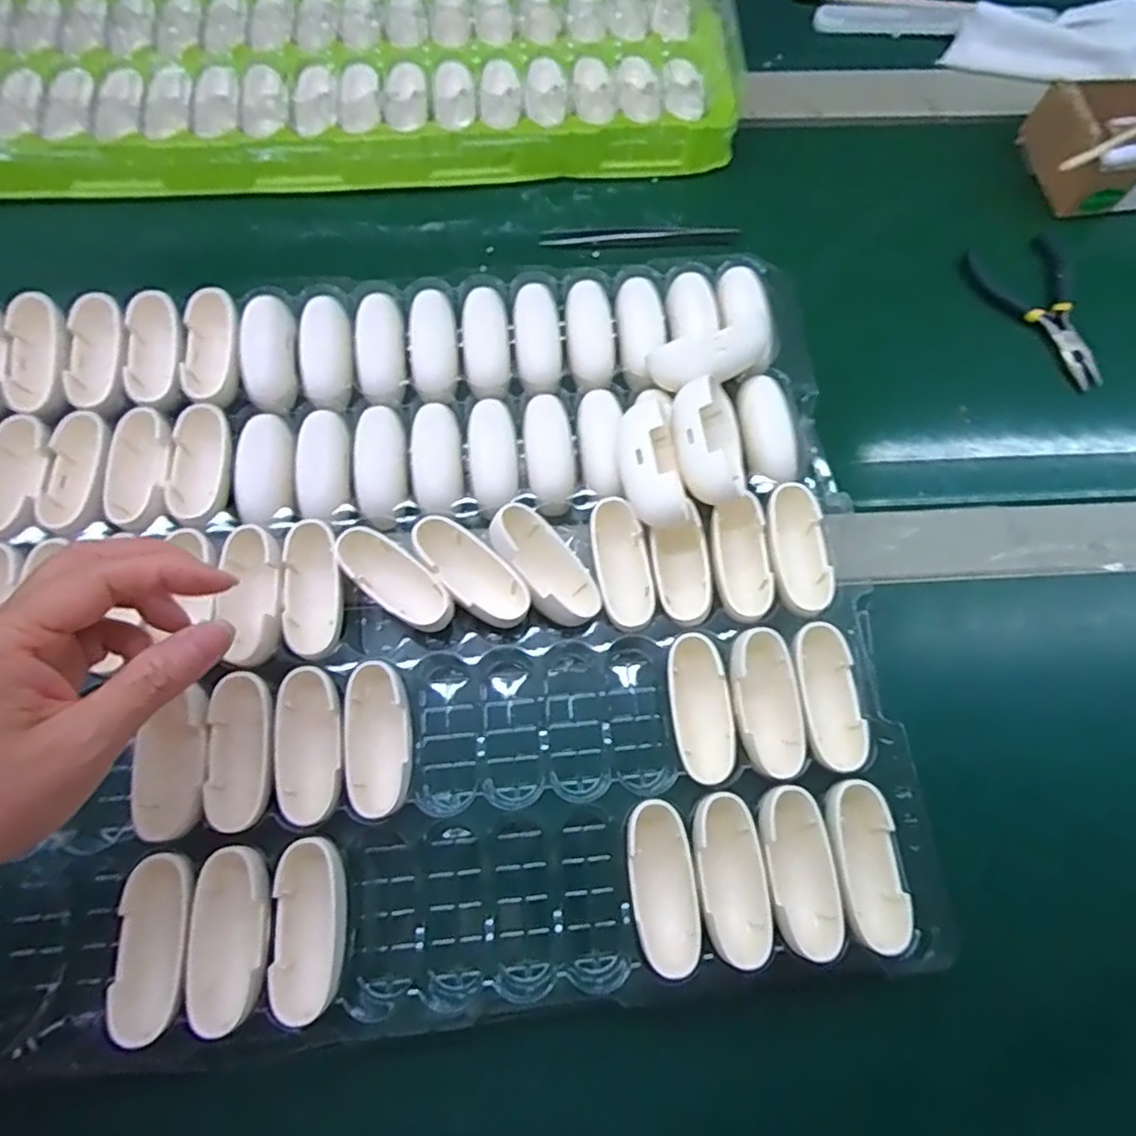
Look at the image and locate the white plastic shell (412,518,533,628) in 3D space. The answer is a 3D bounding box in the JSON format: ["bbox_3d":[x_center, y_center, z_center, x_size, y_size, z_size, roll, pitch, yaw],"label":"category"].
[{"bbox_3d":[-0.049,0.002,0.336,0.068,0.016,0.029,44,75,-1],"label":"white plastic shell"}]

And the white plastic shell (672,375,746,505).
[{"bbox_3d":[0.074,-0.066,0.354,0.036,0.029,0.067,2,73,1],"label":"white plastic shell"}]

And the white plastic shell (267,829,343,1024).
[{"bbox_3d":[-0.112,0.155,0.293,0.027,0.019,0.070,0,72,0],"label":"white plastic shell"}]

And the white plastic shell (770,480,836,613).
[{"bbox_3d":[0.120,-0.009,0.352,0.029,0.019,0.069,-1,72,0],"label":"white plastic shell"}]

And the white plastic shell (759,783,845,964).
[{"bbox_3d":[0.104,0.136,0.307,0.030,0.024,0.069,-3,72,-1],"label":"white plastic shell"}]

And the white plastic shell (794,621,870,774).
[{"bbox_3d":[0.126,0.063,0.330,0.028,0.024,0.068,-6,73,-2],"label":"white plastic shell"}]

